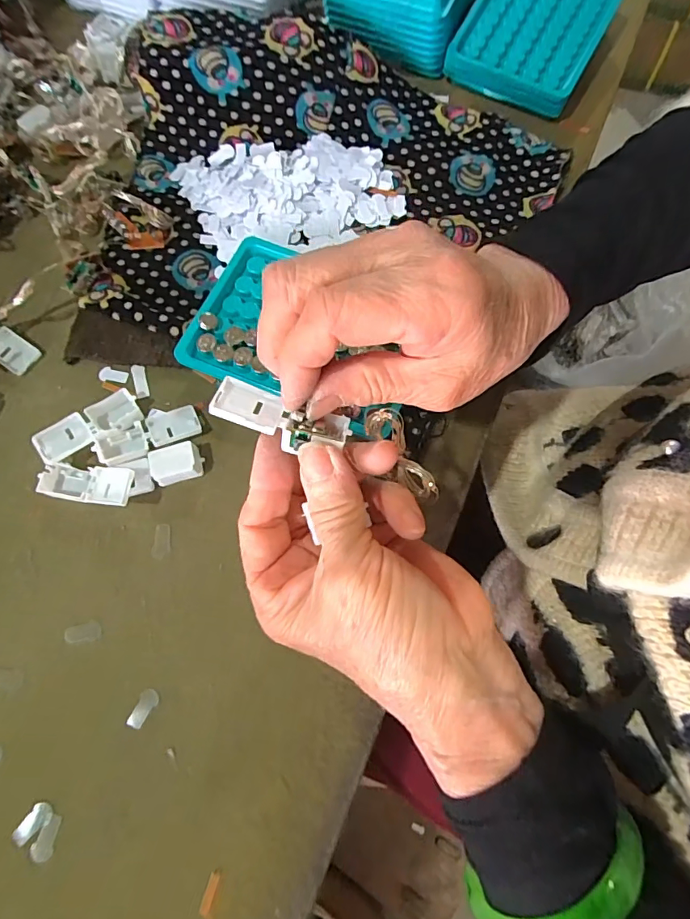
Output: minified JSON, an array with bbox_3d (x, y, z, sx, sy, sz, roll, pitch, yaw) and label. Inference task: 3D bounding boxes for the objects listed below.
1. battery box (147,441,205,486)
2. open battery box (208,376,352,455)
[{"bbox_3d":[-0.091,0.002,0.256,0.027,0.011,0.019,-15,71,-6],"label":"battery box"},{"bbox_3d":[-0.026,-0.017,0.191,0.055,0.013,0.022,16,73,-6],"label":"open battery box"}]

